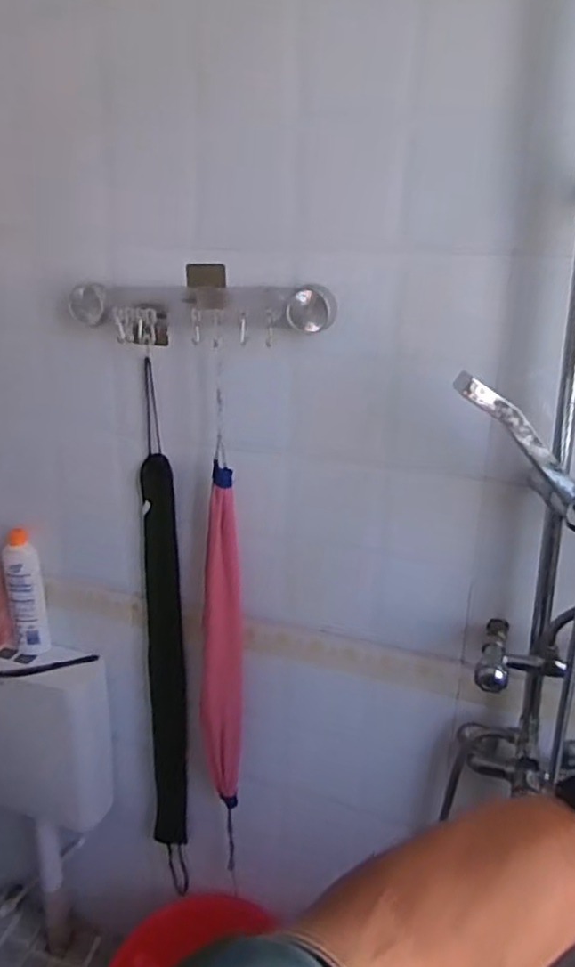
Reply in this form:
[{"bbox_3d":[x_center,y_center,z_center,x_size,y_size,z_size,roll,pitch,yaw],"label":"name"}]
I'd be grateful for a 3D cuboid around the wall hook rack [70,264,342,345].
[{"bbox_3d":[-0.131,-0.255,0.970,0.408,0.098,0.051,7,22,15],"label":"wall hook rack"}]

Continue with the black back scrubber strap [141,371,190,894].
[{"bbox_3d":[-0.228,0.337,1.223,0.079,1.033,0.055,14,25,31],"label":"black back scrubber strap"}]

